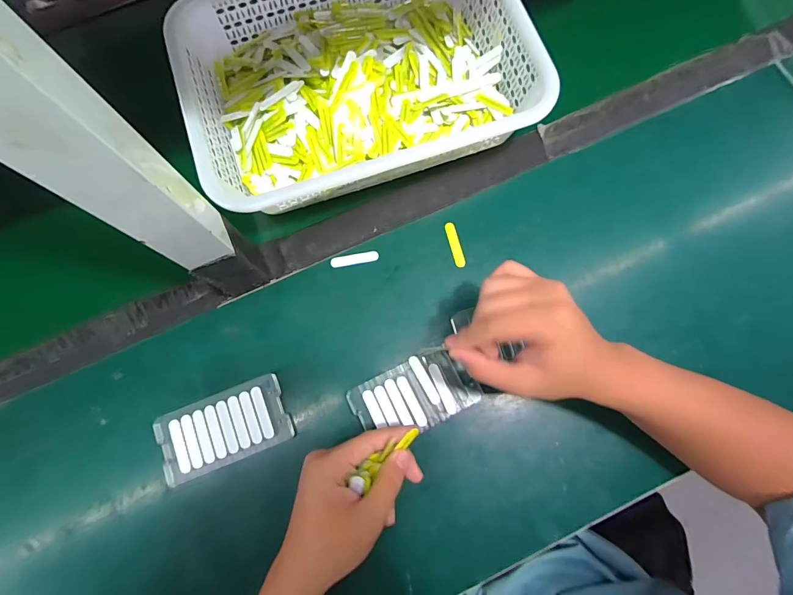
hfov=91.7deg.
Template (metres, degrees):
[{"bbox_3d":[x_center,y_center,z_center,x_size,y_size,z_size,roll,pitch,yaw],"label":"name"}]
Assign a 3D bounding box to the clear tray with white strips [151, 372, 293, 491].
[{"bbox_3d":[-0.168,0.127,0.375,0.123,0.011,0.067,-22,78,-3],"label":"clear tray with white strips"}]

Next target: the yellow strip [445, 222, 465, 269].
[{"bbox_3d":[0.064,-0.058,0.420,0.011,0.004,0.052,-14,77,-1],"label":"yellow strip"}]

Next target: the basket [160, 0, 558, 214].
[{"bbox_3d":[-0.046,-0.248,0.428,0.357,0.080,0.259,-19,77,-2],"label":"basket"}]

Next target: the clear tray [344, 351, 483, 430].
[{"bbox_3d":[0.018,0.097,0.383,0.117,0.016,0.063,-24,78,-3],"label":"clear tray"}]

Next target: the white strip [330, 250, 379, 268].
[{"bbox_3d":[-0.045,-0.042,0.417,0.051,0.004,0.012,-10,77,0],"label":"white strip"}]

